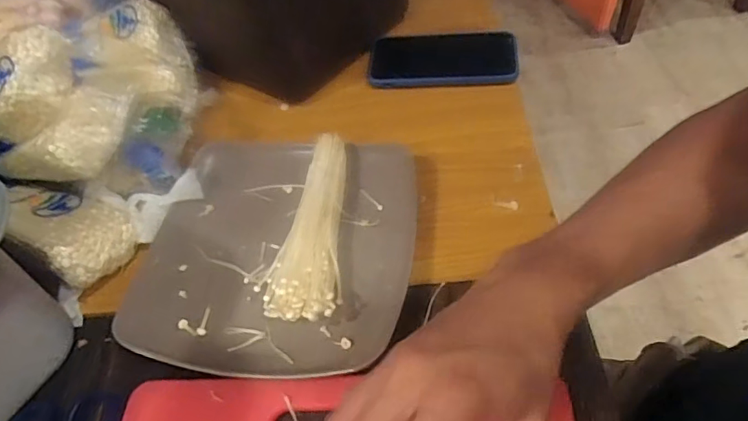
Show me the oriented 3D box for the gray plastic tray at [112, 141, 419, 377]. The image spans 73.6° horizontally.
[{"bbox_3d":[-0.075,0.022,0.378,0.200,0.020,0.199,6,52,10],"label":"gray plastic tray"}]

